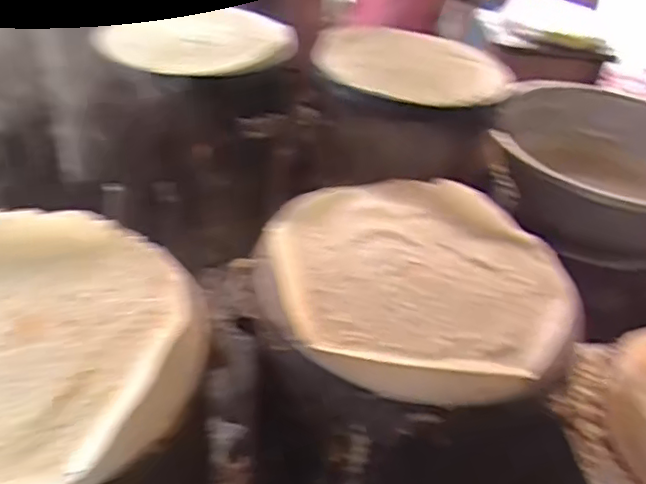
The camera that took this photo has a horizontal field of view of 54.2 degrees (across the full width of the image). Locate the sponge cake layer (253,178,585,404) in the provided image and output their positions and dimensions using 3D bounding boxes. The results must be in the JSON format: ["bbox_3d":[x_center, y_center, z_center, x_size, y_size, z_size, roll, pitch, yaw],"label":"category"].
[{"bbox_3d":[0.112,0.044,0.764,0.361,0.059,0.343,2,37,-1],"label":"sponge cake layer"}]

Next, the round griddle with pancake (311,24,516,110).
[{"bbox_3d":[0.182,-0.373,1.316,0.383,0.061,0.409,6,38,-5],"label":"round griddle with pancake"}]

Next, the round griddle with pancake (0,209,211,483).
[{"bbox_3d":[-0.302,0.104,0.618,0.360,0.040,0.335,5,43,-5],"label":"round griddle with pancake"}]

